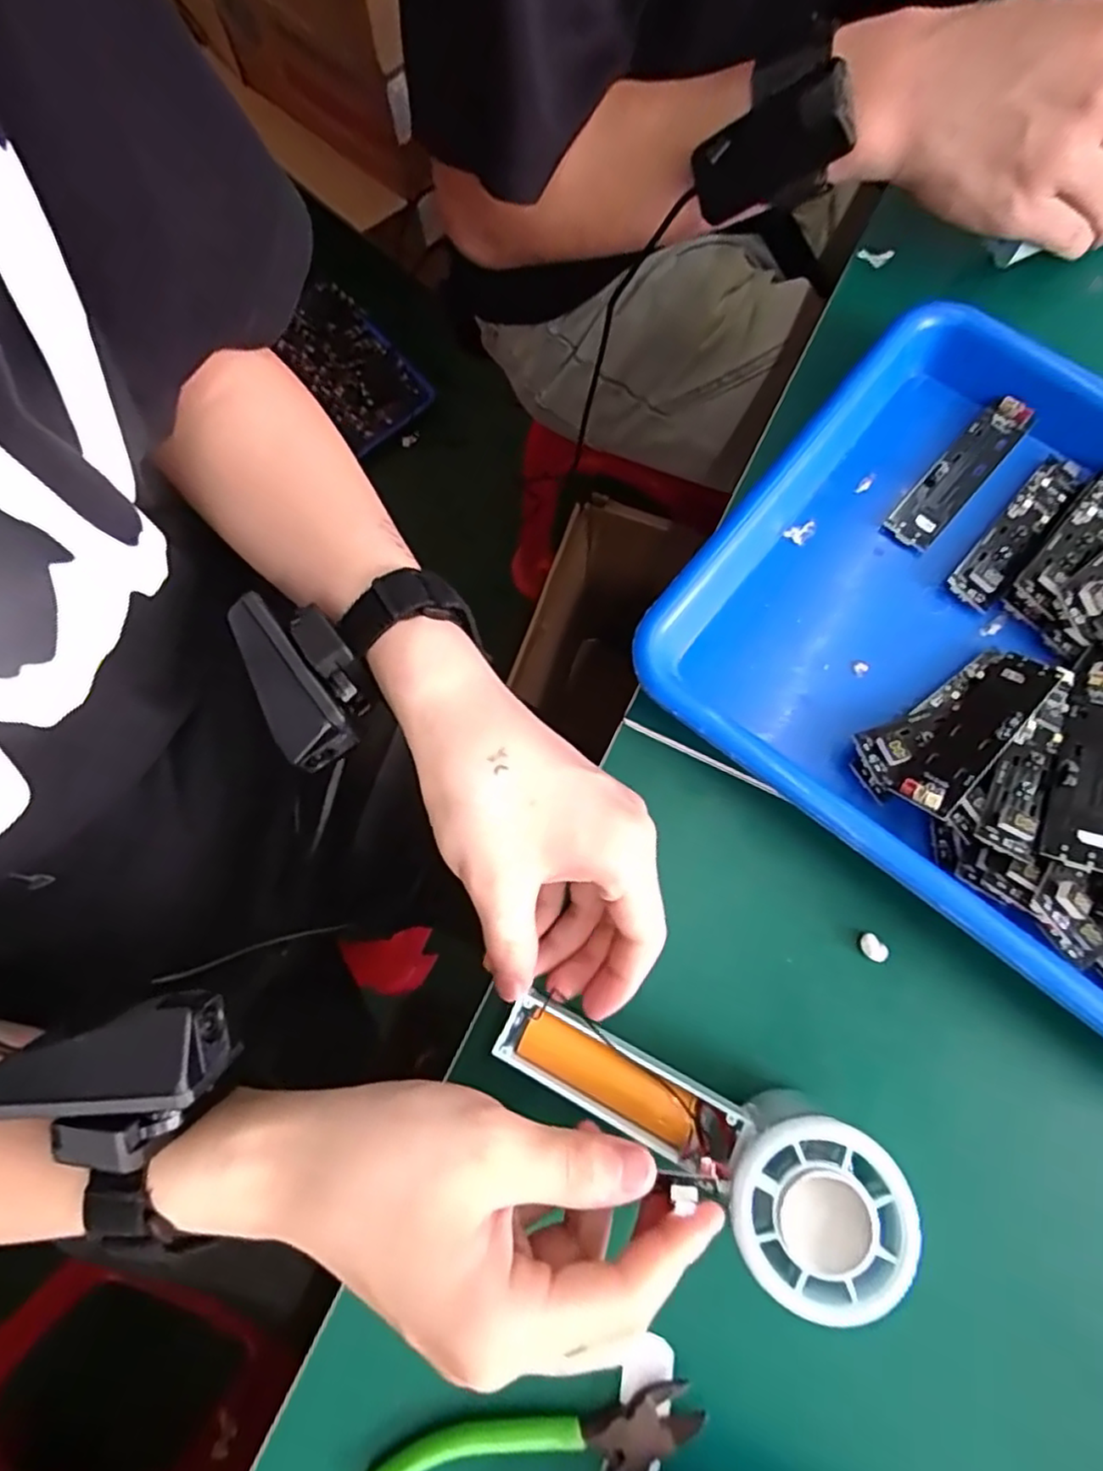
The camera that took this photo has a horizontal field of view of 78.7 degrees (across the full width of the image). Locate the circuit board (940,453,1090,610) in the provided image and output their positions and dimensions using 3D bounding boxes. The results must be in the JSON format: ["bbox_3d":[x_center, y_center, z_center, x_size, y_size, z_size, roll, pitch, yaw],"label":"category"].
[{"bbox_3d":[0.224,-0.099,0.321,0.022,0.009,0.091,40,81,8],"label":"circuit board"}]

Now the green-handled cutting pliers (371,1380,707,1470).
[{"bbox_3d":[0.001,0.280,0.246,0.118,0.012,0.077,-29,79,-6],"label":"green-handled cutting pliers"}]

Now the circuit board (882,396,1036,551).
[{"bbox_3d":[0.200,-0.129,0.329,0.024,0.011,0.089,41,81,8],"label":"circuit board"}]

